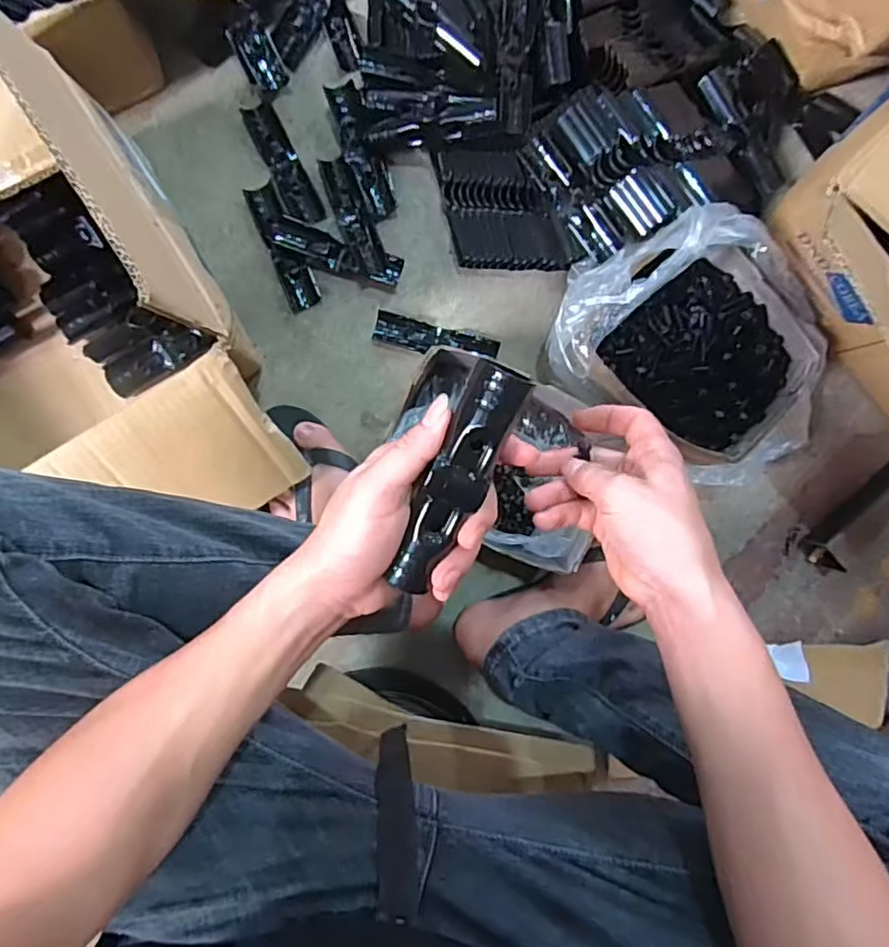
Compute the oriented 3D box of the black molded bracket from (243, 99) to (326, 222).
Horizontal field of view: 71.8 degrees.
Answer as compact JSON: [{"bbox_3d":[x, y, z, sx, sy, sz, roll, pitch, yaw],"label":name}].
[{"bbox_3d":[-0.164,-0.313,0.626,0.037,0.008,0.129,-25,92,-1],"label":"black molded bracket"}]

